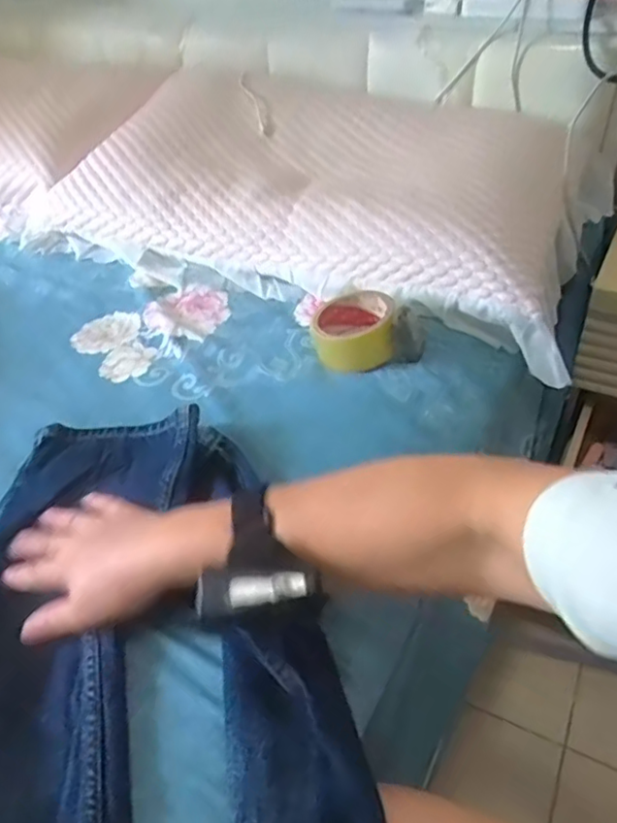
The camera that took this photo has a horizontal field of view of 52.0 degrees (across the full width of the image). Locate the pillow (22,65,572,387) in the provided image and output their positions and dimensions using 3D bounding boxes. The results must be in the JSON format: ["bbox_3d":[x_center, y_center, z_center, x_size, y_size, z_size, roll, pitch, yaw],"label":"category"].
[{"bbox_3d":[0.035,-0.321,0.874,0.690,0.133,0.405,18,47,23],"label":"pillow"}]

